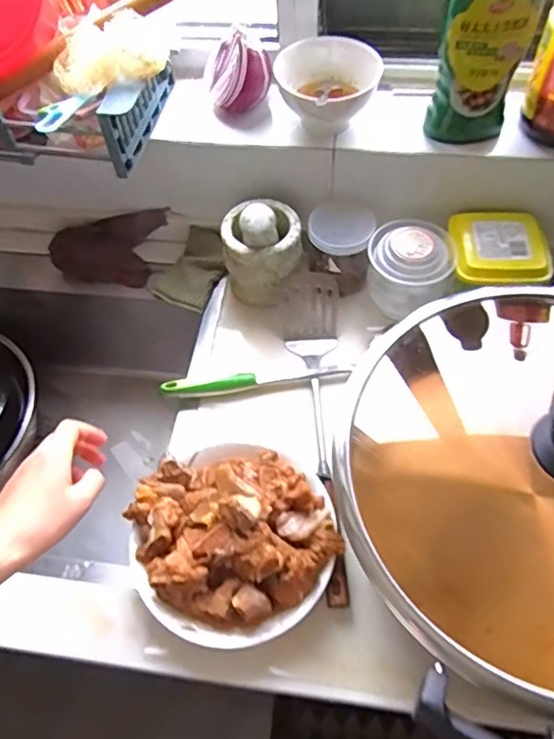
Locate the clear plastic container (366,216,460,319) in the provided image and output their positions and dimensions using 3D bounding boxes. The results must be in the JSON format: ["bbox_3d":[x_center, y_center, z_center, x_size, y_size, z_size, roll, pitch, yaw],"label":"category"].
[{"bbox_3d":[0.167,-0.124,0.733,0.100,0.106,0.083,11,61,10],"label":"clear plastic container"}]

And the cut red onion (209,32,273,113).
[{"bbox_3d":[-0.048,-0.378,0.729,0.077,0.078,0.061,-6,59,0],"label":"cut red onion"}]

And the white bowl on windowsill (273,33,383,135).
[{"bbox_3d":[0.062,-0.352,0.714,0.121,0.068,0.109,-2,59,3],"label":"white bowl on windowsill"}]

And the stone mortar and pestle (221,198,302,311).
[{"bbox_3d":[-0.018,-0.162,0.751,0.096,0.156,0.085,2,59,5],"label":"stone mortar and pestle"}]

